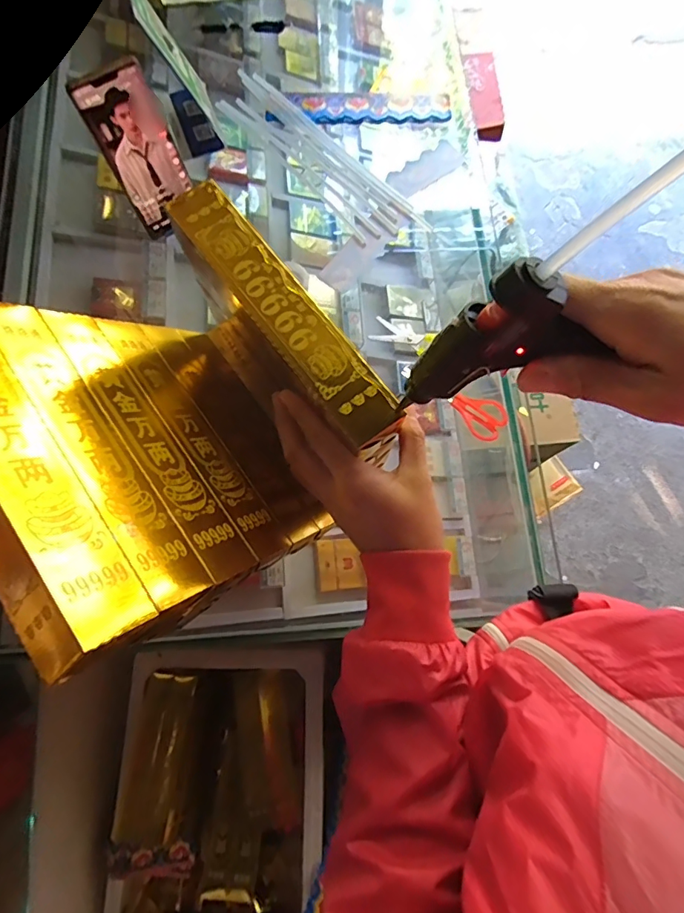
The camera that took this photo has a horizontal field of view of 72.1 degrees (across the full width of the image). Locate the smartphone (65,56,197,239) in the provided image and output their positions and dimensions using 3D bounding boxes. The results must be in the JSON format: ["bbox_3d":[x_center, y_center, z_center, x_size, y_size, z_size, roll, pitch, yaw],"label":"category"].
[{"bbox_3d":[-0.216,-0.328,0.513,0.076,0.153,0.013,-29,54,-6],"label":"smartphone"}]

